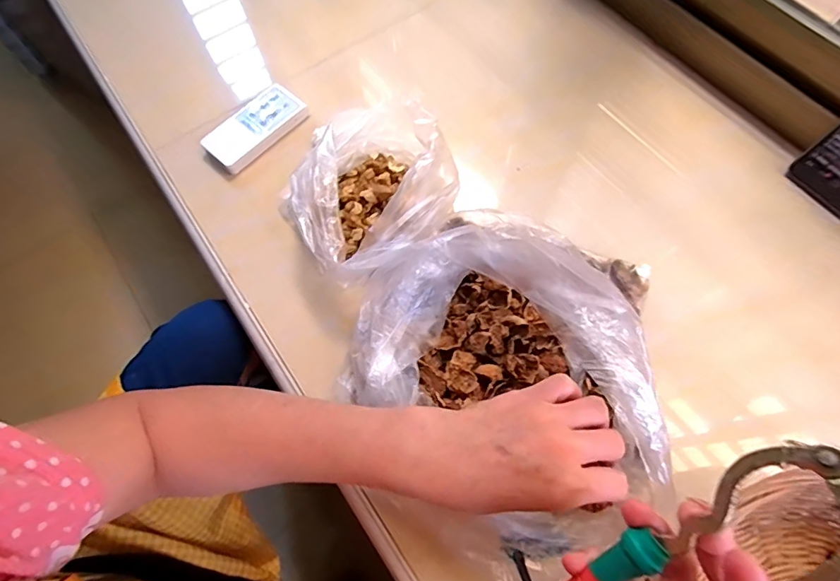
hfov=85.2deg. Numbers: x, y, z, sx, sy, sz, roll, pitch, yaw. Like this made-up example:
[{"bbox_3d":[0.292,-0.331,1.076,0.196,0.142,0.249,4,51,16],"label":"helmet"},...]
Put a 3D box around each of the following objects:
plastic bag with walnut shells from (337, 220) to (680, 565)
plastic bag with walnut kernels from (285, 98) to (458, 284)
[{"bbox_3d":[0.055,0.058,0.317,0.202,0.099,0.147,38,74,15],"label":"plastic bag with walnut shells"},{"bbox_3d":[-0.038,-0.084,0.406,0.131,0.077,0.176,13,69,7],"label":"plastic bag with walnut kernels"}]

